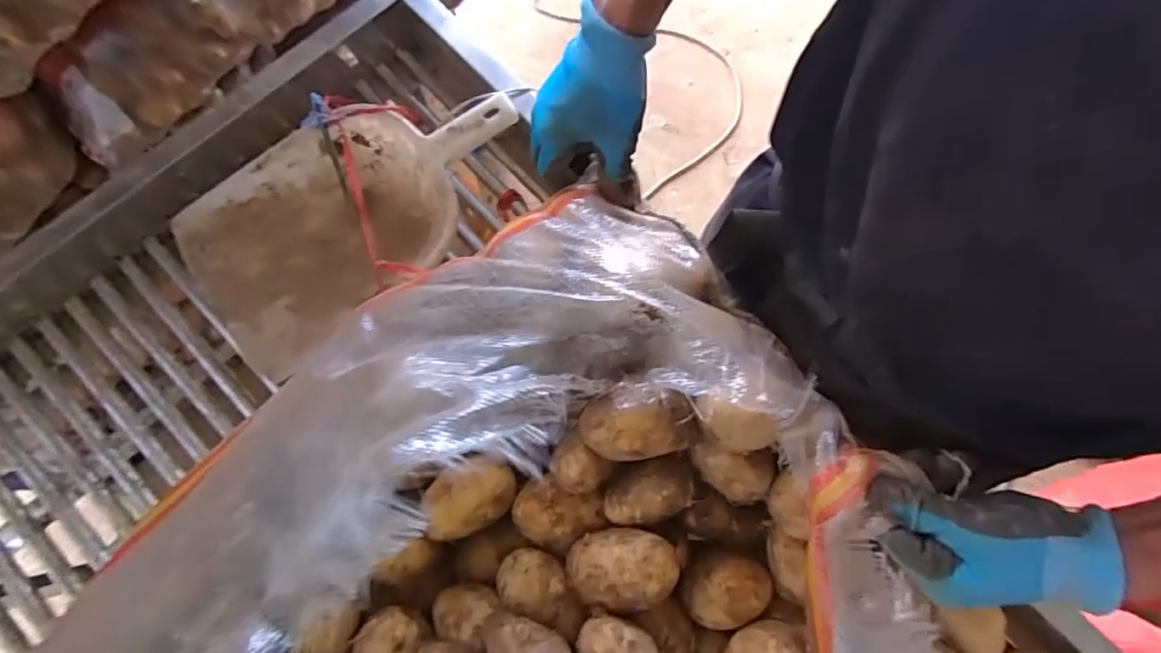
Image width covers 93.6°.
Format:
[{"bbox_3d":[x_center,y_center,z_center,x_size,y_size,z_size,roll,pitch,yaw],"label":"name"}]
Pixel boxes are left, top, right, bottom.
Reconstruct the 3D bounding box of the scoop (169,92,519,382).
[{"bbox_3d":[-0.202,-0.108,0.509,0.324,0.083,0.181,-31,78,-9],"label":"scoop"}]

